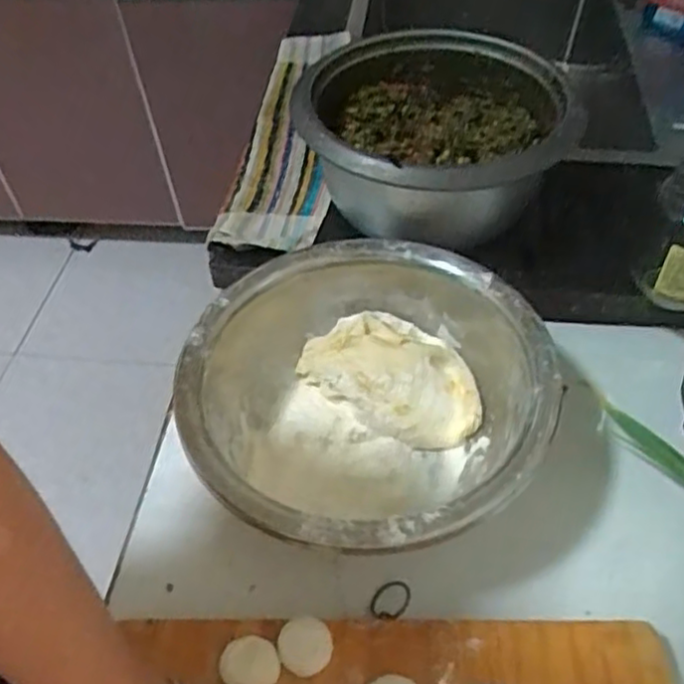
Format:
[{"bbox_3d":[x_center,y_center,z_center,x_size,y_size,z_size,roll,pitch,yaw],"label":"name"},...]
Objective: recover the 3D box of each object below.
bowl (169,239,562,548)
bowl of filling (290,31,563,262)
[{"bbox_3d":[0.017,0.048,0.537,0.260,0.107,0.258,-2,51,2],"label":"bowl"},{"bbox_3d":[0.080,-0.190,0.641,0.219,0.106,0.233,-2,51,2],"label":"bowl of filling"}]

